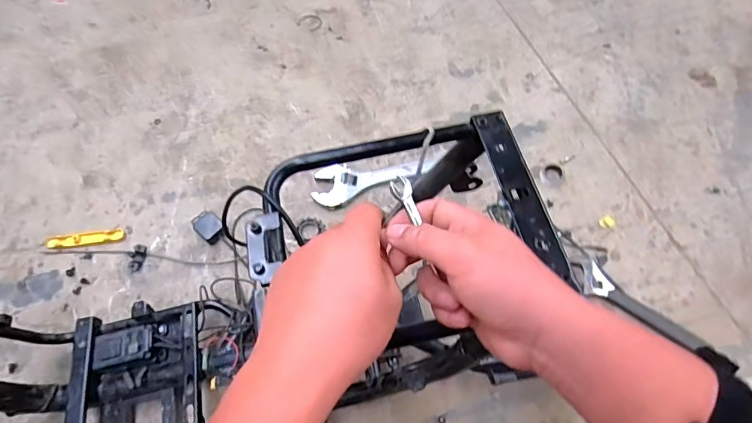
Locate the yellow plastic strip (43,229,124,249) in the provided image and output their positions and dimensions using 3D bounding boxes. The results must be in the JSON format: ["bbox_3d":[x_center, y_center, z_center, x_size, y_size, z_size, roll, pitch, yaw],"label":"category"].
[{"bbox_3d":[-0.585,0.055,0.913,0.155,0.004,0.028,-7,63,-2],"label":"yellow plastic strip"}]

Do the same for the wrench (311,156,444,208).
[{"bbox_3d":[0.001,-0.076,0.953,0.270,0.021,0.099,-16,63,-6],"label":"wrench"}]

